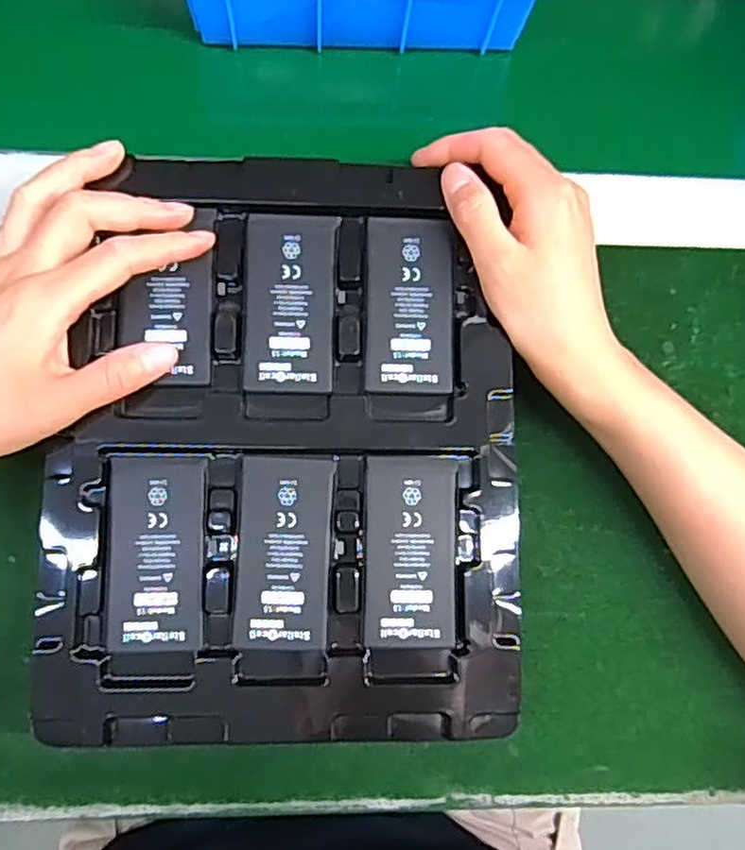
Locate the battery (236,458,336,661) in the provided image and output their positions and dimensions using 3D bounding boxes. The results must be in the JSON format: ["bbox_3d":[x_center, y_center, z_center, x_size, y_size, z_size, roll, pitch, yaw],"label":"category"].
[{"bbox_3d":[-0.041,0.060,0.324,0.042,0.004,0.089,3,83,-3],"label":"battery"}]

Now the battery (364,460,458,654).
[{"bbox_3d":[0.018,0.059,0.329,0.043,0.004,0.087,1,83,-4],"label":"battery"}]

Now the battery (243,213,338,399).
[{"bbox_3d":[-0.040,-0.060,0.340,0.043,0.004,0.088,1,83,-4],"label":"battery"}]

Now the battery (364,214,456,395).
[{"bbox_3d":[0.019,-0.060,0.343,0.043,0.004,0.087,0,83,-4],"label":"battery"}]

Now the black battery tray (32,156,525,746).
[{"bbox_3d":[-0.040,0.006,0.331,0.216,0.009,0.271,0,83,-4],"label":"black battery tray"}]

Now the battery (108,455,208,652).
[{"bbox_3d":[-0.099,0.058,0.322,0.044,0.004,0.087,0,83,-4],"label":"battery"}]

